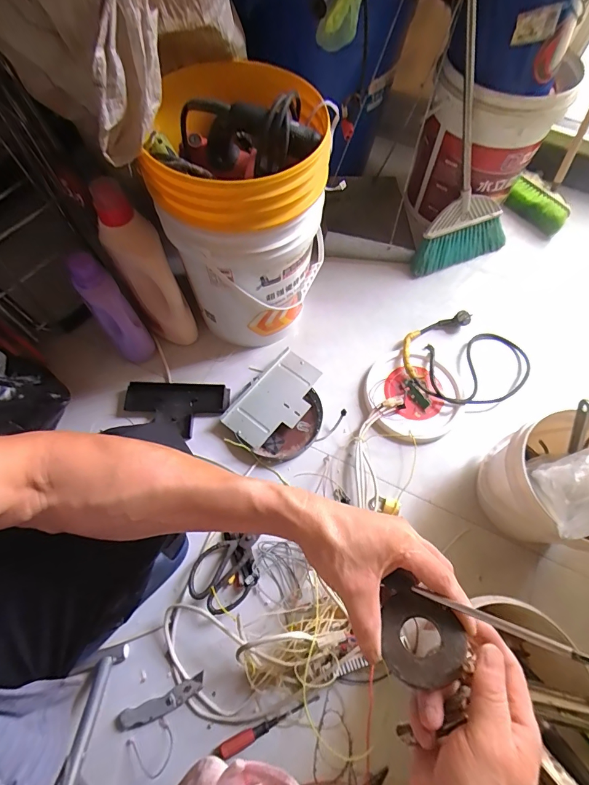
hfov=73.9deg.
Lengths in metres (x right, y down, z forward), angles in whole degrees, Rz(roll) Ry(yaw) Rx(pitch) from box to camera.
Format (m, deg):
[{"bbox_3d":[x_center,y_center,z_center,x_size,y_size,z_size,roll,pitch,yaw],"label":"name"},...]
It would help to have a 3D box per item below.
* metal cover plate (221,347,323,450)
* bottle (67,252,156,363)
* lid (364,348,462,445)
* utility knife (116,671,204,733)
[{"bbox_3d":[-0.040,0.017,0.892,0.135,0.031,0.233,37,69,16],"label":"metal cover plate"},{"bbox_3d":[-0.388,-0.168,0.845,0.079,0.273,0.058,-36,50,-16],"label":"bottle"},{"bbox_3d":[0.272,0.000,0.906,0.213,0.020,0.223,0,64,-1],"label":"lid"},{"bbox_3d":[-0.229,0.538,0.674,0.154,0.011,0.033,-21,66,-10],"label":"utility knife"}]

